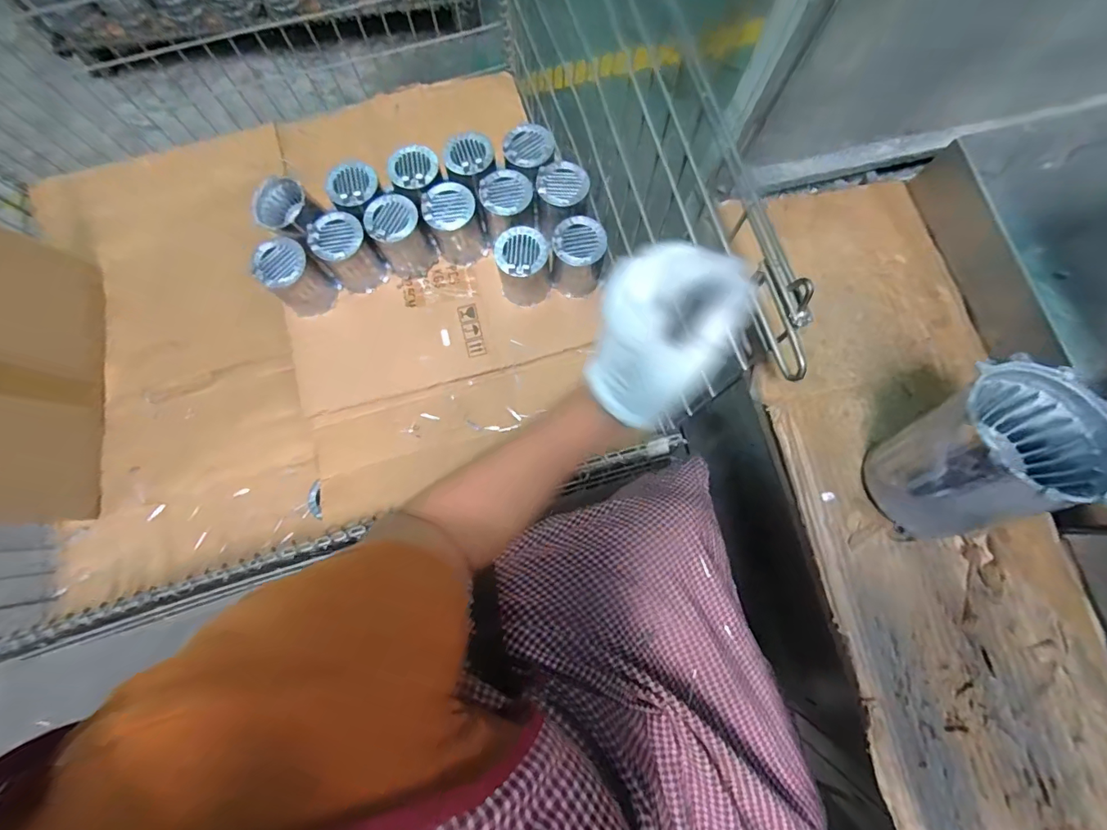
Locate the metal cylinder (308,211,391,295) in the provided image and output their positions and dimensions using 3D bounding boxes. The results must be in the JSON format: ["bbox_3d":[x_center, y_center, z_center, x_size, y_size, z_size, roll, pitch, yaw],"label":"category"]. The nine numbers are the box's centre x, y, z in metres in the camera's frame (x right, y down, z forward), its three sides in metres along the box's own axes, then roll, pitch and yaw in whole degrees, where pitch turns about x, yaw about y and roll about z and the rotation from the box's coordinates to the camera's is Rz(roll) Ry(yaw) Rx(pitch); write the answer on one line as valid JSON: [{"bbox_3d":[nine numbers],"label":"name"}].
[{"bbox_3d":[-0.359,-0.283,0.827,0.087,0.117,0.089,-32,80,-6],"label":"metal cylinder"}]

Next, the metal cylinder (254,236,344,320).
[{"bbox_3d":[-0.445,-0.235,0.815,0.087,0.124,0.092,44,82,8],"label":"metal cylinder"}]

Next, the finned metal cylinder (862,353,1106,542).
[{"bbox_3d":[0.303,0.024,0.340,0.110,0.120,0.091,-34,80,-6],"label":"finned metal cylinder"}]

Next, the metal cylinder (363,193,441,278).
[{"bbox_3d":[-0.265,-0.312,0.822,0.088,0.127,0.091,0,78,0],"label":"metal cylinder"}]

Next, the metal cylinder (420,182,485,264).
[{"bbox_3d":[-0.174,-0.335,0.829,0.084,0.121,0.089,-19,79,-4],"label":"metal cylinder"}]

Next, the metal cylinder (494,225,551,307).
[{"bbox_3d":[-0.051,-0.254,0.810,0.090,0.117,0.088,-10,78,-2],"label":"metal cylinder"}]

